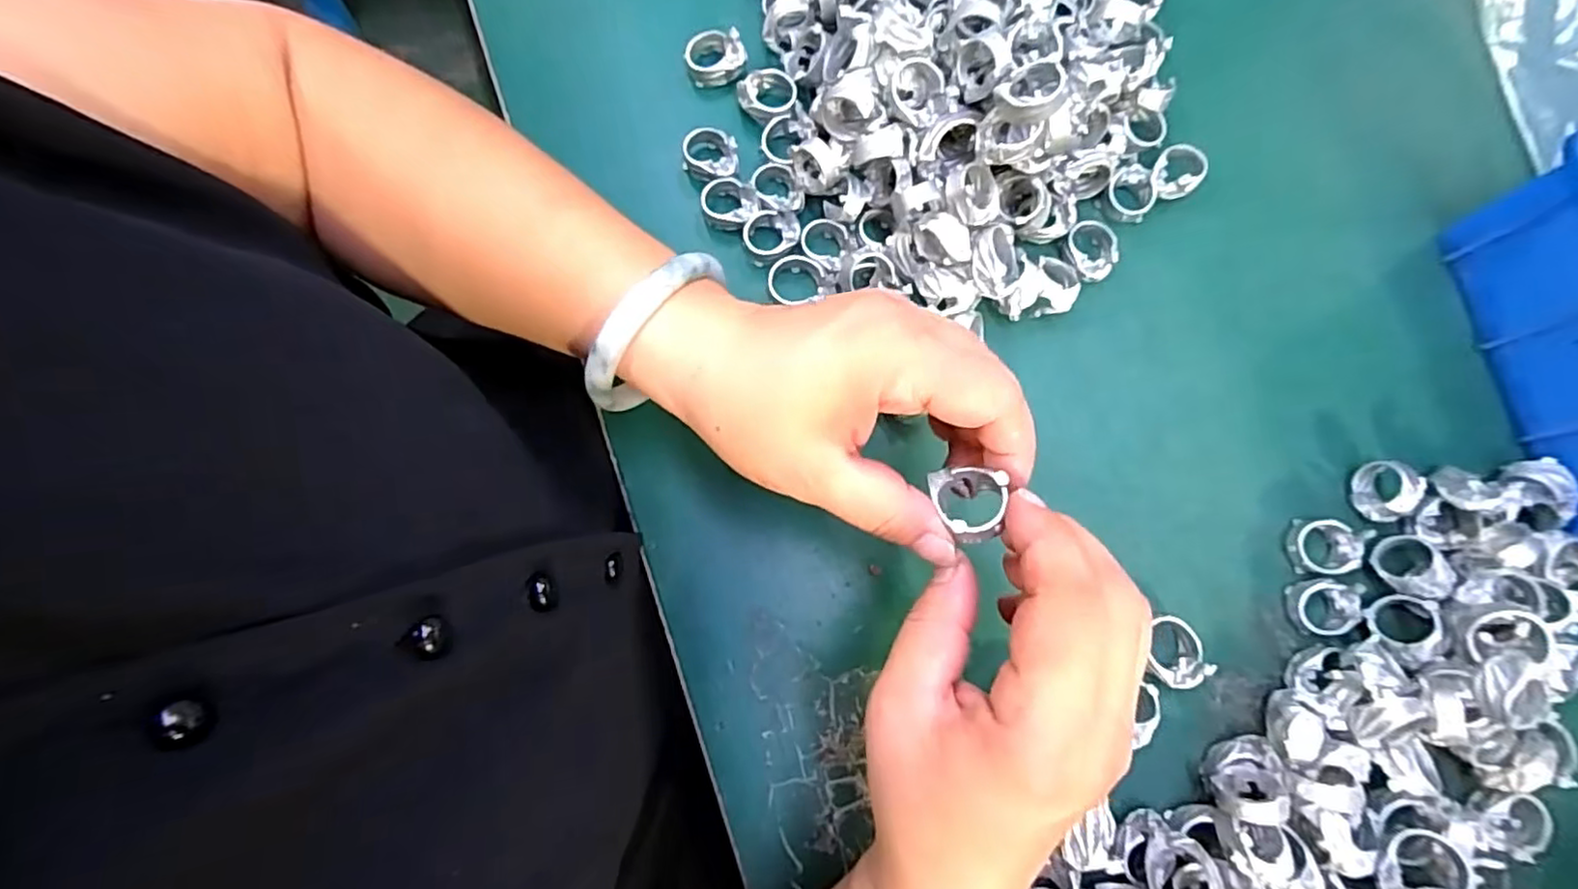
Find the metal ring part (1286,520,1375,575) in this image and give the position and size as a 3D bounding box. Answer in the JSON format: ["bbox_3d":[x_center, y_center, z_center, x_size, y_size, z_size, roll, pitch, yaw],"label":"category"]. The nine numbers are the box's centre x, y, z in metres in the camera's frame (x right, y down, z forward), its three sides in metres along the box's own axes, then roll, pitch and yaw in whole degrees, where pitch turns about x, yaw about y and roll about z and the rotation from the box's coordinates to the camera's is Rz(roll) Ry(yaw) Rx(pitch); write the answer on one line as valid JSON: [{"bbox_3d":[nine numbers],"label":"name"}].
[{"bbox_3d":[0.239,0.046,0.297,0.027,0.014,0.024,7,79,0],"label":"metal ring part"}]

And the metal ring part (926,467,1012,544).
[{"bbox_3d":[0.057,0.020,0.215,0.022,0.012,0.024,2,79,-1],"label":"metal ring part"}]

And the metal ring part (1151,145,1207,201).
[{"bbox_3d":[0.195,-0.136,0.335,0.029,0.010,0.023,-42,82,-8],"label":"metal ring part"}]

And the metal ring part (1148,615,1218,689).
[{"bbox_3d":[0.165,0.089,0.286,0.023,0.018,0.028,13,79,2],"label":"metal ring part"}]

